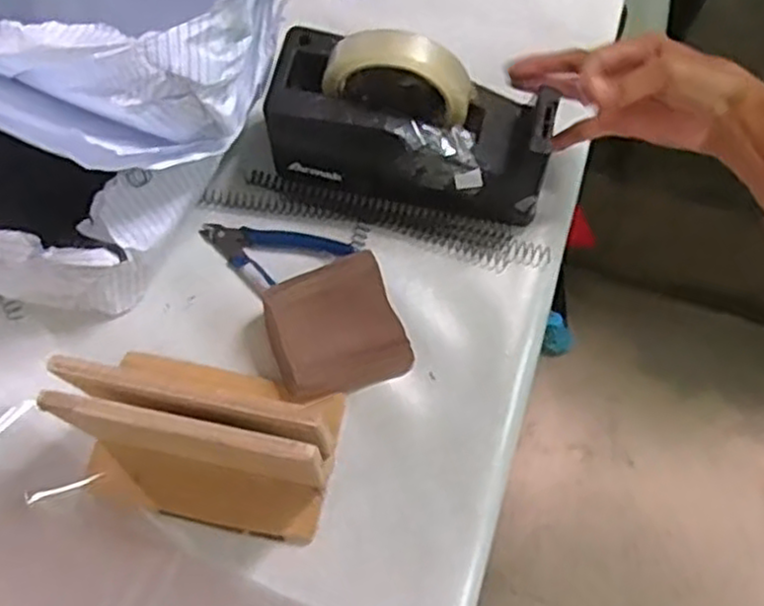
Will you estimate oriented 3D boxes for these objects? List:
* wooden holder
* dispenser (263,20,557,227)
[{"bbox_3d":[-0.112,0.085,0.450,0.157,0.112,0.091,13,70,4],"label":"wooden holder"},{"bbox_3d":[0.022,-0.128,0.525,0.194,0.122,0.072,15,71,4],"label":"dispenser"}]

